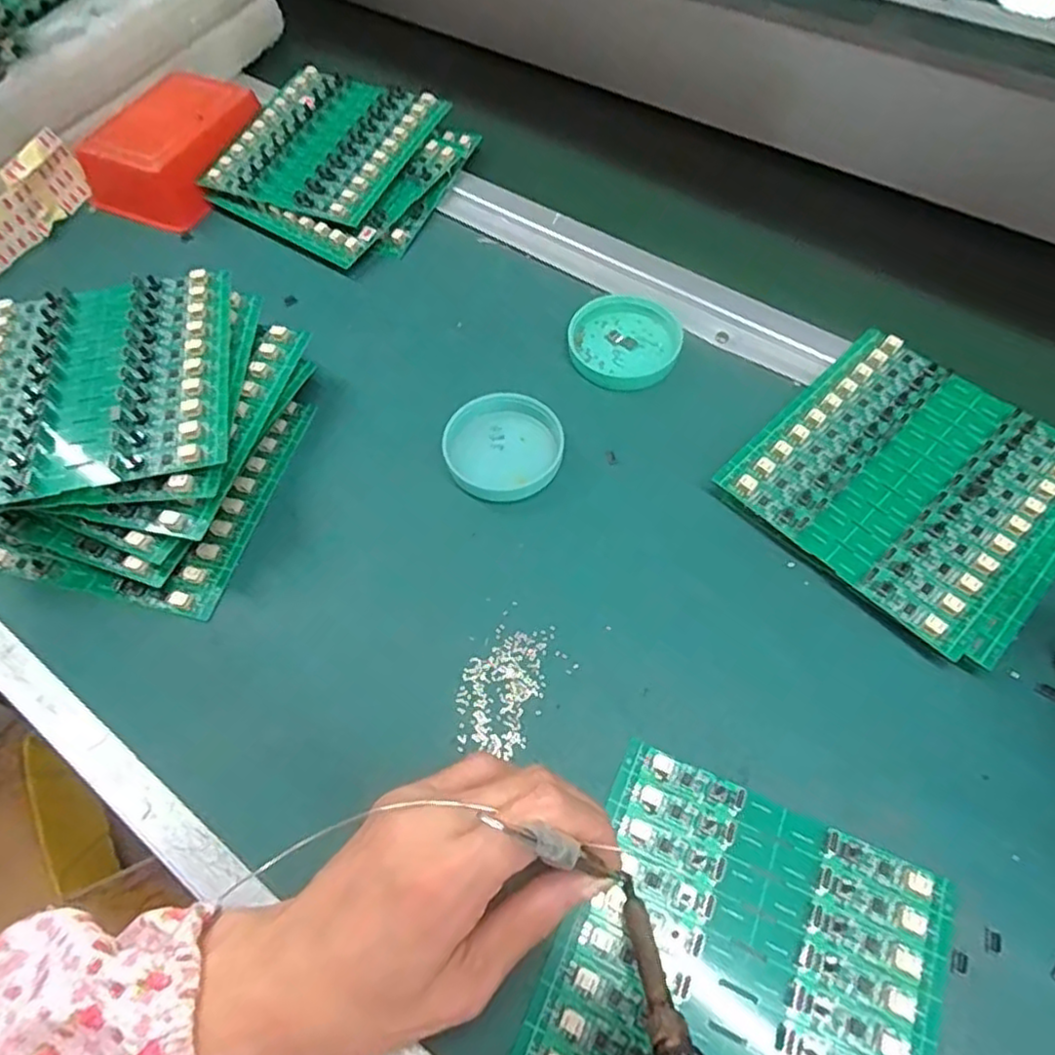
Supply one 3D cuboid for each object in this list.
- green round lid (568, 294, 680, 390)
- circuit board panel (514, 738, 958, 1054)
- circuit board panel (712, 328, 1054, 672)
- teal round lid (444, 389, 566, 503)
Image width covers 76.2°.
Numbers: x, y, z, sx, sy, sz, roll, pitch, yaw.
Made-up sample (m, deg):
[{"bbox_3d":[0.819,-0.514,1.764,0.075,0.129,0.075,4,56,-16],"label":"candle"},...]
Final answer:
[{"bbox_3d":[0.057,-0.114,0.406,0.066,0.008,0.068,-1,60,2],"label":"green round lid"},{"bbox_3d":[0.079,0.171,0.248,0.133,0.005,0.135,21,63,14],"label":"circuit board panel"},{"bbox_3d":[0.196,-0.023,0.341,0.138,0.024,0.143,-41,67,-19],"label":"circuit board panel"},{"bbox_3d":[-0.012,-0.045,0.367,0.062,0.015,0.063,-1,60,2],"label":"teal round lid"}]

